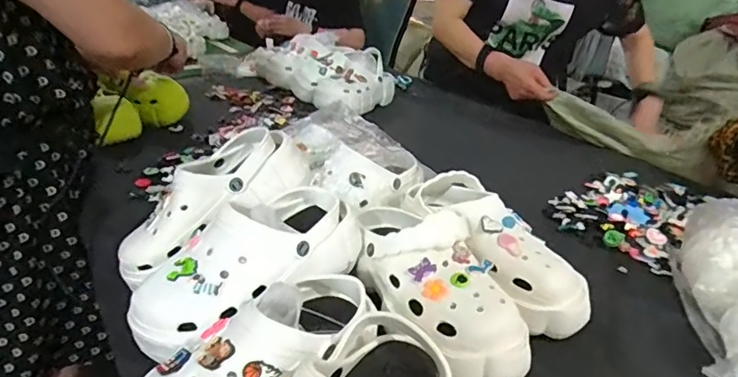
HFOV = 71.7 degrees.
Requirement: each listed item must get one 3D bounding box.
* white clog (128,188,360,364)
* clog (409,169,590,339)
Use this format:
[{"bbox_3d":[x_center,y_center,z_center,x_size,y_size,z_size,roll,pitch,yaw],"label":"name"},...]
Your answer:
[{"bbox_3d":[-0.121,0.074,0.530,0.095,0.099,0.230,26,34,37],"label":"white clog"},{"bbox_3d":[0.146,0.068,0.626,0.119,0.098,0.257,-12,31,-28],"label":"clog"}]

